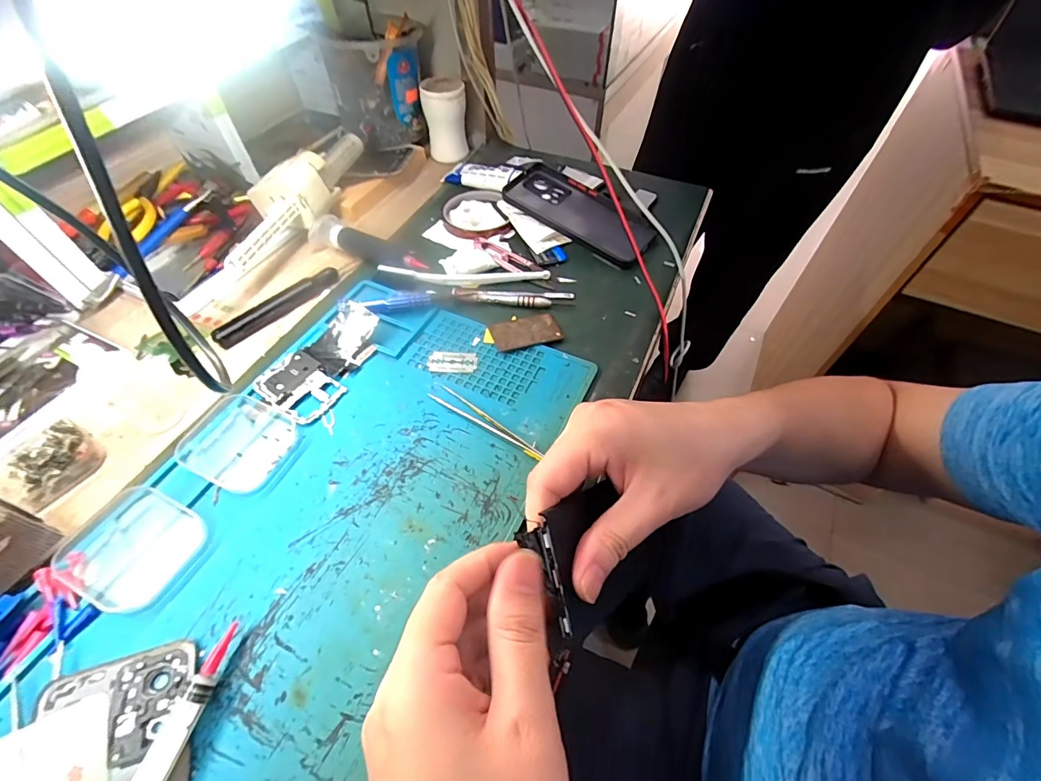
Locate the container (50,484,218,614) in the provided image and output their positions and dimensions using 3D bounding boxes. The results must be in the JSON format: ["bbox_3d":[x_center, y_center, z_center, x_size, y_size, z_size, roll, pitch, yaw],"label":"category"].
[{"bbox_3d":[-0.242,0.098,0.279,0.076,0.012,0.064,20,56,13],"label":"container"}]

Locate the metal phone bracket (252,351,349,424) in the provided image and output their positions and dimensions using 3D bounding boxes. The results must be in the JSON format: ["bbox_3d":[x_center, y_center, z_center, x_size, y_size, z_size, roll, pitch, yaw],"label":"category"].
[{"bbox_3d":[-0.176,-0.003,0.356,0.064,0.007,0.048,31,59,20],"label":"metal phone bracket"}]

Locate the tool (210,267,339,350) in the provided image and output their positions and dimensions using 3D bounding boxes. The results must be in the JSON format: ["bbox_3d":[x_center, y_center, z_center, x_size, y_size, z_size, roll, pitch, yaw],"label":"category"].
[{"bbox_3d":[-0.228,-0.082,0.418,0.018,0.013,0.124,35,60,22],"label":"tool"}]

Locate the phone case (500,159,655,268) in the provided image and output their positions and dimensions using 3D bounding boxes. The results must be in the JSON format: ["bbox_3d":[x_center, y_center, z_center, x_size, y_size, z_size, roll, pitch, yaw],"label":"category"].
[{"bbox_3d":[0.066,-0.197,0.485,0.168,0.016,0.083,34,60,14],"label":"phone case"}]

